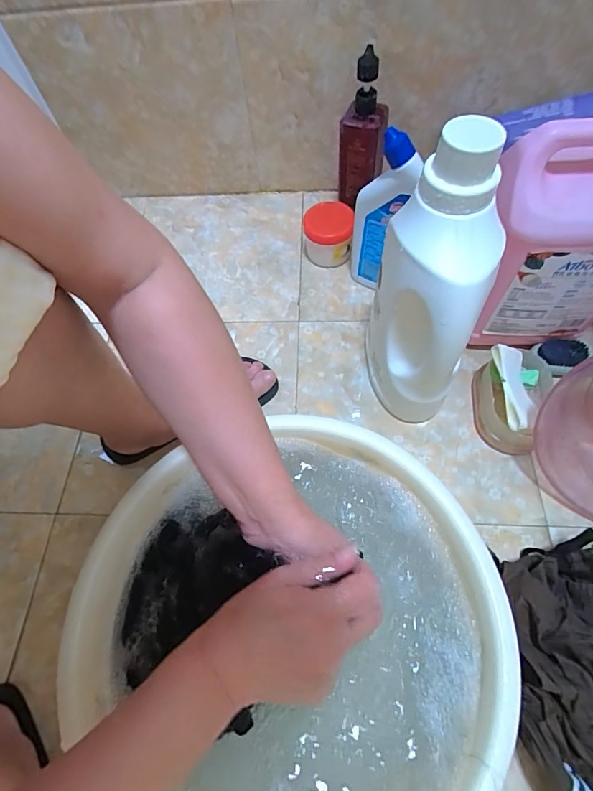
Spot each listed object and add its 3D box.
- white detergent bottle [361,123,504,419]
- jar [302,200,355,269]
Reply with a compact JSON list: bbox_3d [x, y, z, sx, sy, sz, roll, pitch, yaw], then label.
[{"bbox_3d":[0.133,-0.103,0.430,0.105,0.308,0.140,10,63,9],"label":"white detergent bottle"},{"bbox_3d":[0.051,-0.258,0.660,0.075,0.076,0.075,-2,62,3],"label":"jar"}]

